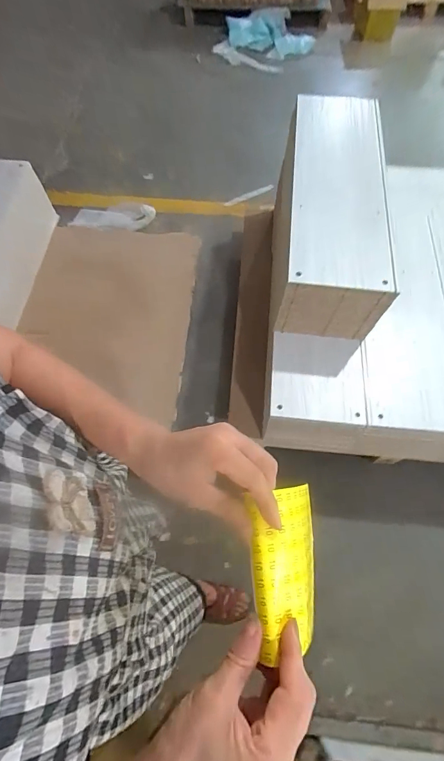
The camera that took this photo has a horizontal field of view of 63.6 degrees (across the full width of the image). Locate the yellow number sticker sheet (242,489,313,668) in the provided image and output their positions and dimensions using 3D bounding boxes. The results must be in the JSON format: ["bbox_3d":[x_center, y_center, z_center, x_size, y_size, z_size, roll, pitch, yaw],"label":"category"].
[{"bbox_3d":[0.051,0.148,0.284,0.059,0.010,0.118,7,71,-28],"label":"yellow number sticker sheet"}]

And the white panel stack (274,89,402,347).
[{"bbox_3d":[0.358,-0.557,1.188,0.292,0.299,0.791,6,65,4],"label":"white panel stack"}]

